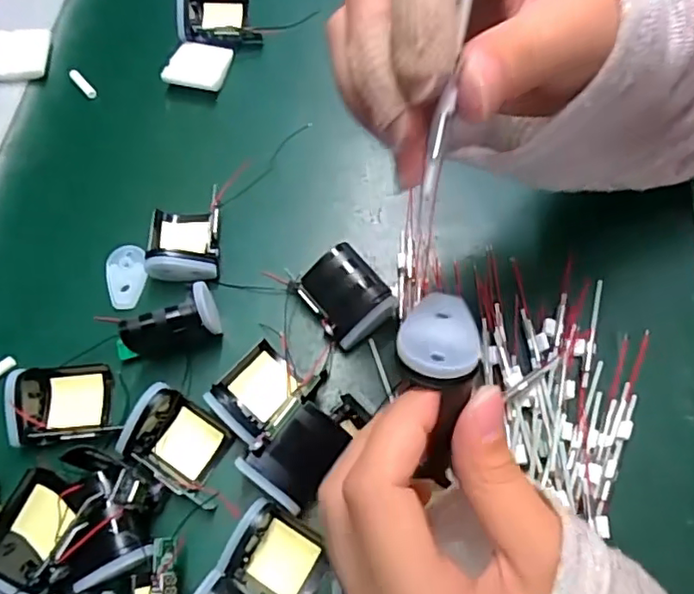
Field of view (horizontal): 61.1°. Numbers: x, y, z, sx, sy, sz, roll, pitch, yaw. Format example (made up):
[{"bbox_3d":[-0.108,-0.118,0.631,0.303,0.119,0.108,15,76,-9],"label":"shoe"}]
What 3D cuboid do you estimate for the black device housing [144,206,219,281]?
[{"bbox_3d":[-0.088,-0.030,0.310,0.039,0.019,0.042,-2,67,0],"label":"black device housing"}]

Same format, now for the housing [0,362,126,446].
[{"bbox_3d":[-0.134,0.050,0.278,0.046,0.017,0.037,-7,67,-2],"label":"housing"}]

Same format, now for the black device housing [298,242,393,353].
[{"bbox_3d":[-0.001,0.000,0.292,0.032,0.027,0.041,-33,69,-13],"label":"black device housing"}]

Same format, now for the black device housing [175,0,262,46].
[{"bbox_3d":[-0.083,-0.178,0.373,0.049,0.020,0.039,-7,67,-2],"label":"black device housing"}]

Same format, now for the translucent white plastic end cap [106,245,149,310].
[{"bbox_3d":[-0.117,-0.011,0.312,0.021,0.005,0.035,-15,67,-6],"label":"translucent white plastic end cap"}]

